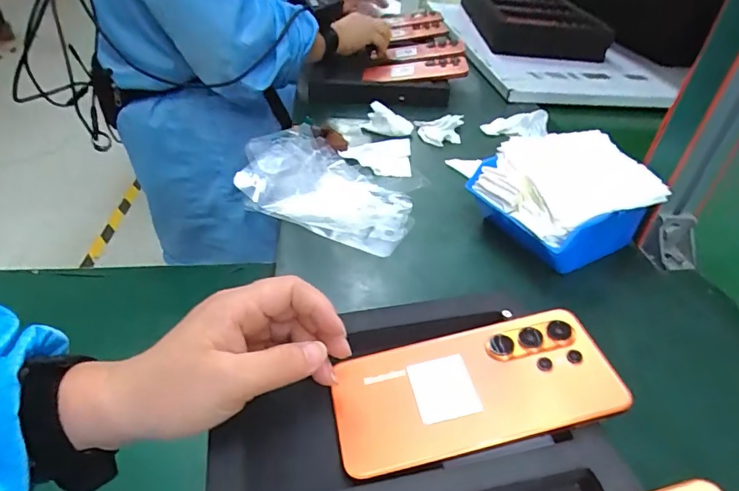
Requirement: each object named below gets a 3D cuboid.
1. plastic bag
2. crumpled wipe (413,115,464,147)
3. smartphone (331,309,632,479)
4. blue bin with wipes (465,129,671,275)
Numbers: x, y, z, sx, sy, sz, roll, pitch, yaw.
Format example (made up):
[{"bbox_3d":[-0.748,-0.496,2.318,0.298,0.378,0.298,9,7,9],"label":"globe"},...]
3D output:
[{"bbox_3d":[-0.038,-0.067,0.488,0.189,0.038,0.139,26,43,24],"label":"plastic bag"},{"bbox_3d":[0.094,-0.159,0.630,0.063,0.022,0.056,9,39,4],"label":"crumpled wipe"},{"bbox_3d":[0.062,0.086,0.284,0.165,0.008,0.078,-12,41,-5],"label":"smartphone"},{"bbox_3d":[0.178,-0.046,0.449,0.131,0.084,0.146,-15,43,-24],"label":"blue bin with wipes"}]

